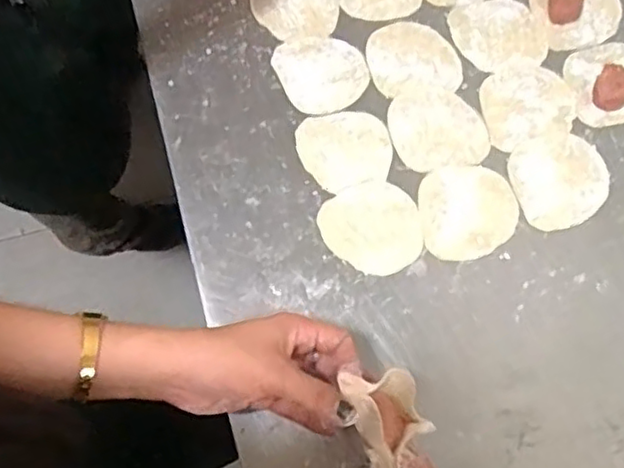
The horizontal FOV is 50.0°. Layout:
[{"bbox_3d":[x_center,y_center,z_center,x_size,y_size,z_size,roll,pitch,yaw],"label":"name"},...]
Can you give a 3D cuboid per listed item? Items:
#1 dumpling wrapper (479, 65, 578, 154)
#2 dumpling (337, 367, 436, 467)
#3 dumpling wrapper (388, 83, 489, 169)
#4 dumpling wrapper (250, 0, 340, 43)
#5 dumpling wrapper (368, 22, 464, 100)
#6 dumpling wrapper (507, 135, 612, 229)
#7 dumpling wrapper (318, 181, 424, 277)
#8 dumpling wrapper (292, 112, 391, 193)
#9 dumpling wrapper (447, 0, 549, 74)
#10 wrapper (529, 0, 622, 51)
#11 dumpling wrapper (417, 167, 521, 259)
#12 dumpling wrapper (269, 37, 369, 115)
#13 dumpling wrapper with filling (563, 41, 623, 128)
[{"bbox_3d":[0.182,-0.111,0.566,0.082,0.004,0.069,-19,73,-7],"label":"dumpling wrapper"},{"bbox_3d":[0.049,0.114,0.406,0.045,0.022,0.064,-21,73,-8],"label":"dumpling"},{"bbox_3d":[0.105,-0.090,0.562,0.078,0.004,0.076,0,72,-1],"label":"dumpling wrapper"},{"bbox_3d":[-0.015,-0.206,0.602,0.074,0.004,0.073,0,72,-1],"label":"dumpling wrapper"},{"bbox_3d":[0.088,-0.155,0.582,0.076,0.004,0.071,-8,72,-4],"label":"dumpling wrapper"},{"bbox_3d":[0.201,-0.044,0.543,0.079,0.004,0.079,1,67,-2],"label":"dumpling wrapper"},{"bbox_3d":[0.049,-0.005,0.529,0.075,0.004,0.076,0,72,-1],"label":"dumpling wrapper"},{"bbox_3d":[0.028,-0.070,0.549,0.073,0.004,0.069,-20,73,-7],"label":"dumpling wrapper"},{"bbox_3d":[0.165,-0.177,0.592,0.078,0.004,0.071,-13,72,-5],"label":"dumpling wrapper"},{"bbox_3d":[0.238,-0.202,0.596,0.077,0.009,0.072,0,72,-1],"label":"wrapper"},{"bbox_3d":[0.124,-0.019,0.535,0.076,0.004,0.078,0,72,-1],"label":"dumpling wrapper"},{"bbox_3d":[0.009,-0.140,0.574,0.073,0.004,0.075,-23,73,-8],"label":"dumpling wrapper"},{"bbox_3d":[0.259,-0.133,0.564,0.079,0.022,0.076,-12,72,-5],"label":"dumpling wrapper with filling"}]

